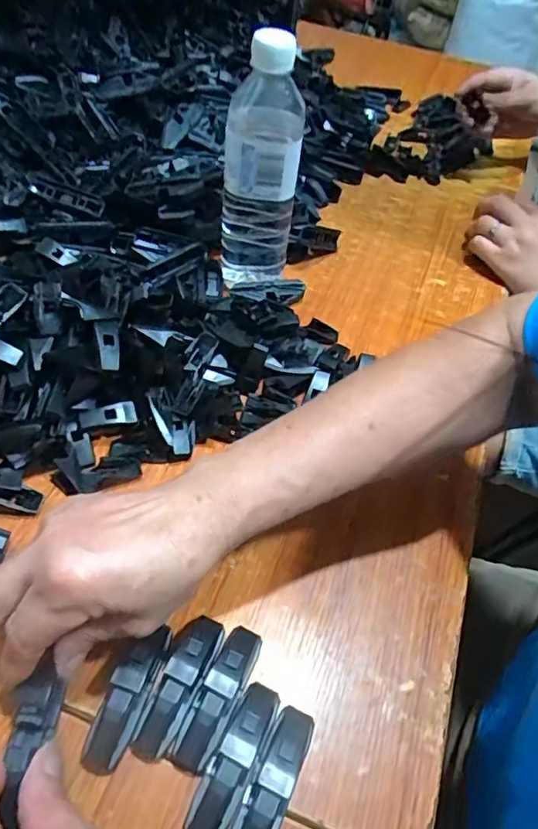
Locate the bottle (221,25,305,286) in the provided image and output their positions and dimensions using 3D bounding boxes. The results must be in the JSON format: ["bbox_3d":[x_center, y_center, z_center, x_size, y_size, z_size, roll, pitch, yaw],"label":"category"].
[{"bbox_3d":[-0.007,-0.214,0.466,0.062,0.186,0.058,3,50,-4],"label":"bottle"}]

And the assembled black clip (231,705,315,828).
[{"bbox_3d":[0.001,0.188,0.276,0.020,0.024,0.077,22,52,12],"label":"assembled black clip"}]

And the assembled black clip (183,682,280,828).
[{"bbox_3d":[-0.018,0.178,0.282,0.021,0.022,0.077,23,52,13],"label":"assembled black clip"}]

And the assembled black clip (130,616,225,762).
[{"bbox_3d":[-0.050,0.146,0.302,0.026,0.025,0.076,19,51,10],"label":"assembled black clip"}]

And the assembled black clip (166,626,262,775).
[{"bbox_3d":[-0.027,0.153,0.301,0.021,0.021,0.076,23,52,12],"label":"assembled black clip"}]

